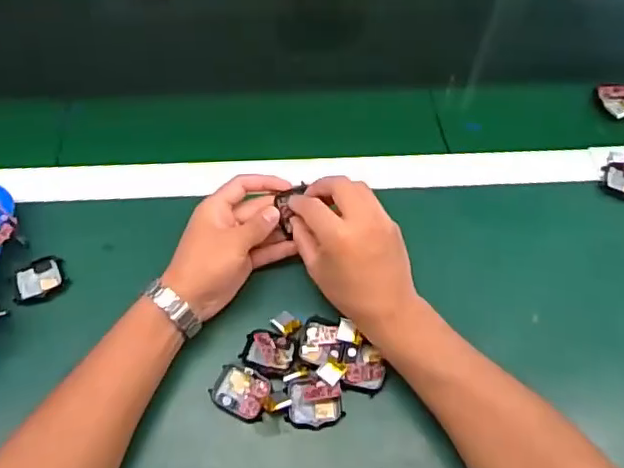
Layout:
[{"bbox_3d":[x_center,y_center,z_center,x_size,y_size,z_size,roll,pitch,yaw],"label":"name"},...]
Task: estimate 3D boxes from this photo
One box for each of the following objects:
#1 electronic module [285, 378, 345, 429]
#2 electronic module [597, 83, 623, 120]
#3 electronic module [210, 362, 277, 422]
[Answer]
[{"bbox_3d":[0.003,0.138,0.469,0.045,0.015,0.037,5,60,2],"label":"electronic module"},{"bbox_3d":[0.341,-0.149,0.637,0.036,0.012,0.054,4,60,2],"label":"electronic module"},{"bbox_3d":[-0.056,0.132,0.472,0.053,0.010,0.038,21,62,11],"label":"electronic module"}]

